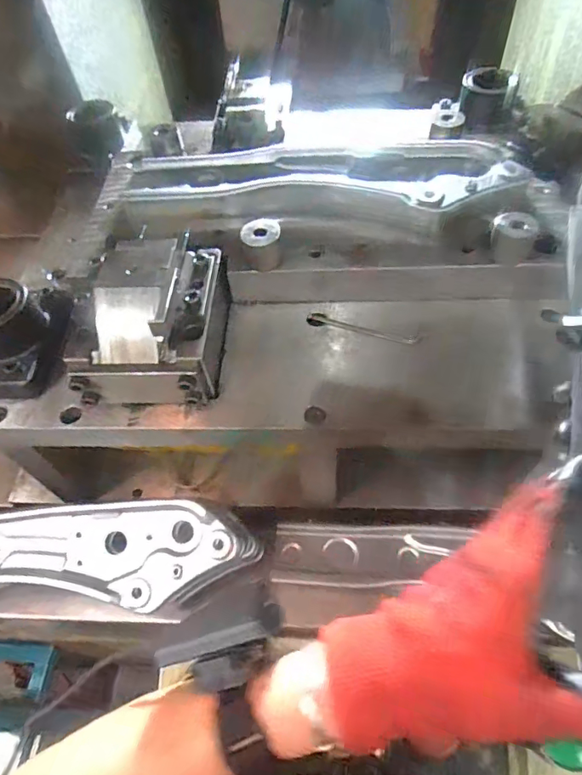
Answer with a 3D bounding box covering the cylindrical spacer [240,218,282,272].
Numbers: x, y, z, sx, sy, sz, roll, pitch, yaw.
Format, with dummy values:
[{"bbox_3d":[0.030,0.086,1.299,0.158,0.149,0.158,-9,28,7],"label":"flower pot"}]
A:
[{"bbox_3d":[-0.030,-0.148,0.515,0.040,0.042,0.042,-2,55,3],"label":"cylindrical spacer"}]

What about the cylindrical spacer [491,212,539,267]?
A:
[{"bbox_3d":[0.219,-0.147,0.487,0.041,0.032,0.043,14,57,14],"label":"cylindrical spacer"}]

